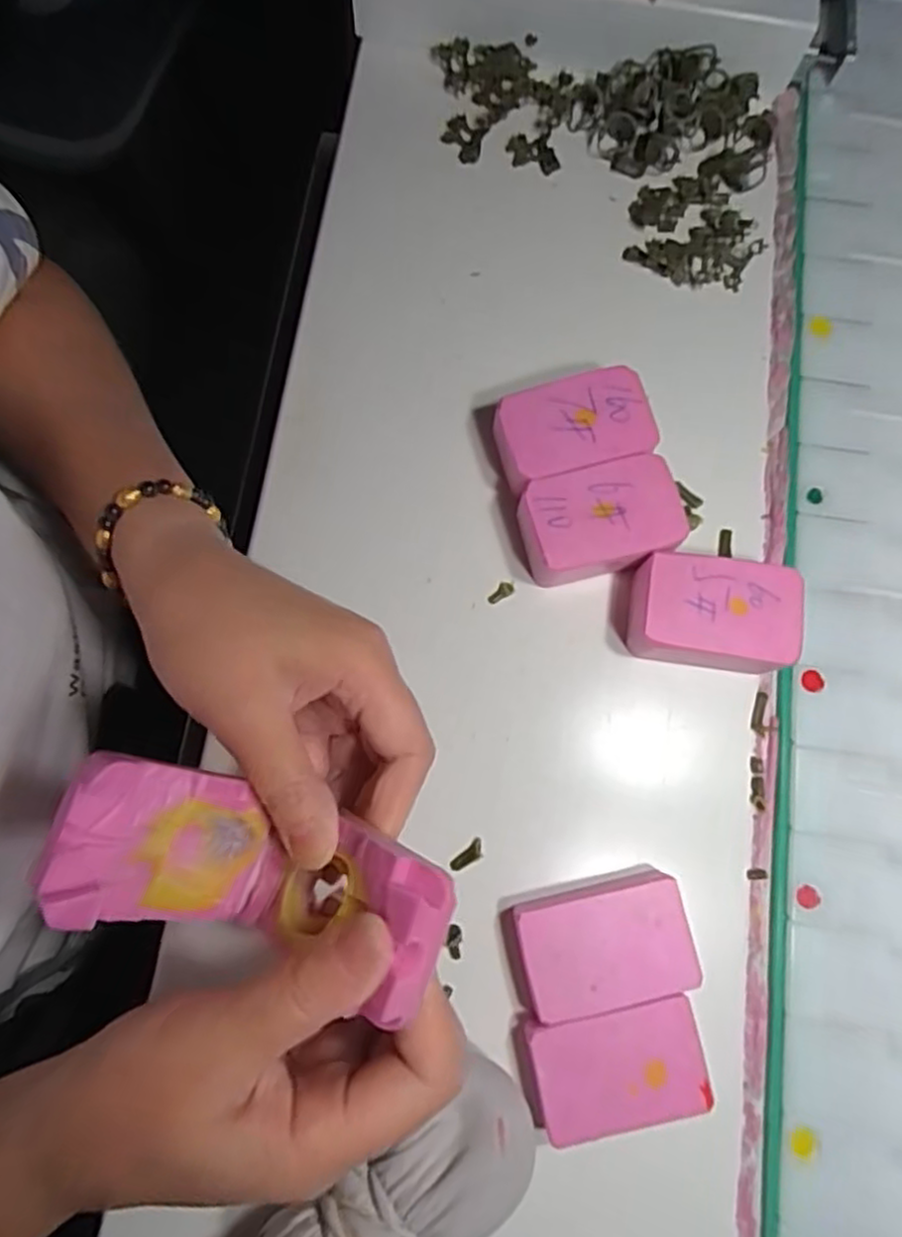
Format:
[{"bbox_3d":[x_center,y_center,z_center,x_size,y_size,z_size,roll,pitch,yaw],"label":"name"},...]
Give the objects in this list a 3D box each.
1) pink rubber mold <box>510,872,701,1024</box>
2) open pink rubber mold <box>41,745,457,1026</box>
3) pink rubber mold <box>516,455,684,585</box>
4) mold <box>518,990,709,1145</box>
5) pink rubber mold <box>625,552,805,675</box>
[{"bbox_3d":[0.064,0.138,0.295,0.071,0.022,0.046,-12,77,-2],"label":"pink rubber mold"},{"bbox_3d":[-0.058,0.079,0.212,0.119,0.055,0.047,14,78,5],"label":"open pink rubber mold"},{"bbox_3d":[0.070,-0.045,0.330,0.074,0.029,0.047,-14,77,-2],"label":"pink rubber mold"},{"bbox_3d":[0.067,0.183,0.284,0.069,0.019,0.044,-10,77,-2],"label":"mold"},{"bbox_3d":[0.120,-0.003,0.321,0.076,0.026,0.046,9,77,3],"label":"pink rubber mold"}]

